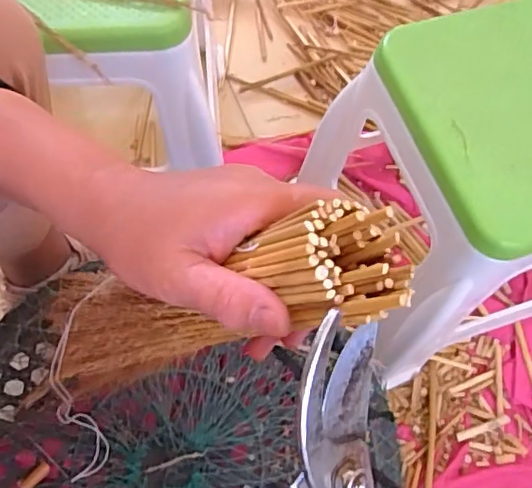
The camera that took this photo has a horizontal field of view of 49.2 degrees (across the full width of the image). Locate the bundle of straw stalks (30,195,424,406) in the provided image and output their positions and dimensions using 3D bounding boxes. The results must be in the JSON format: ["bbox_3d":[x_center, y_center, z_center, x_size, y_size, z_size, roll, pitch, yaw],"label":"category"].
[{"bbox_3d":[-0.050,0.043,0.306,0.061,0.302,0.053,24,62,-32],"label":"bundle of straw stalks"}]

